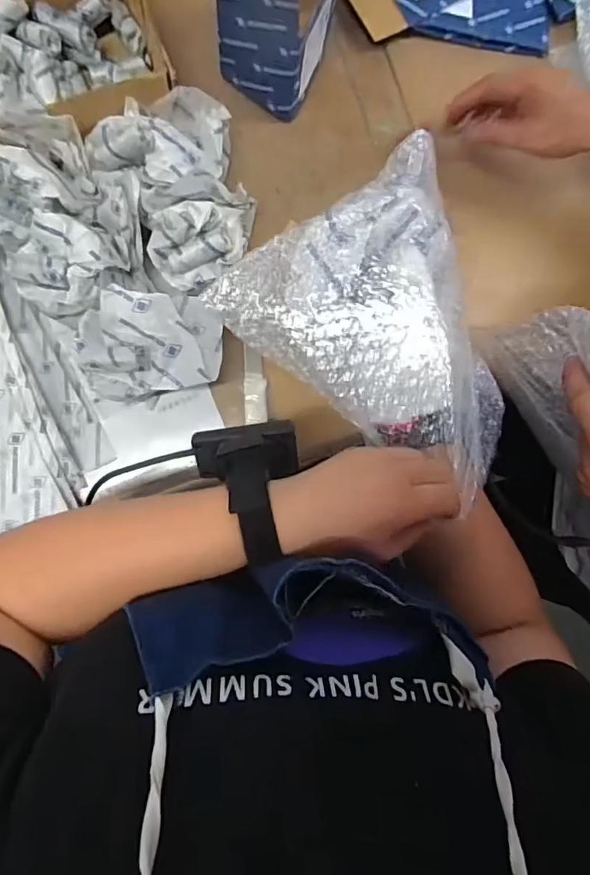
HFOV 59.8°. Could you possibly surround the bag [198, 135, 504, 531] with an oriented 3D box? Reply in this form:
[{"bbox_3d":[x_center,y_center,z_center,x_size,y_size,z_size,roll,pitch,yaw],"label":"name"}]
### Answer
[{"bbox_3d":[0.076,-0.069,0.350,0.170,0.037,0.206,-38,92,-8],"label":"bag"}]

